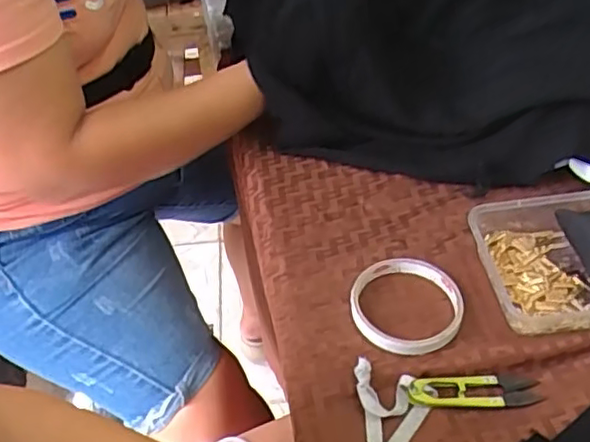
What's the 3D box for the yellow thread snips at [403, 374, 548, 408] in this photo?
[{"bbox_3d":[0.128,0.122,0.451,0.100,0.004,0.022,3,61,-13],"label":"yellow thread snips"}]

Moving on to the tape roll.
[{"bbox_3d":[0.086,0.063,0.491,0.083,0.014,0.088,-2,47,2],"label":"tape roll"}]

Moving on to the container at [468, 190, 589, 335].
[{"bbox_3d":[0.241,0.023,0.505,0.175,0.037,0.118,-5,47,-1],"label":"container"}]

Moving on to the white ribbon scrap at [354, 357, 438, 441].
[{"bbox_3d":[0.058,0.125,0.434,0.055,0.014,0.065,29,55,27],"label":"white ribbon scrap"}]

